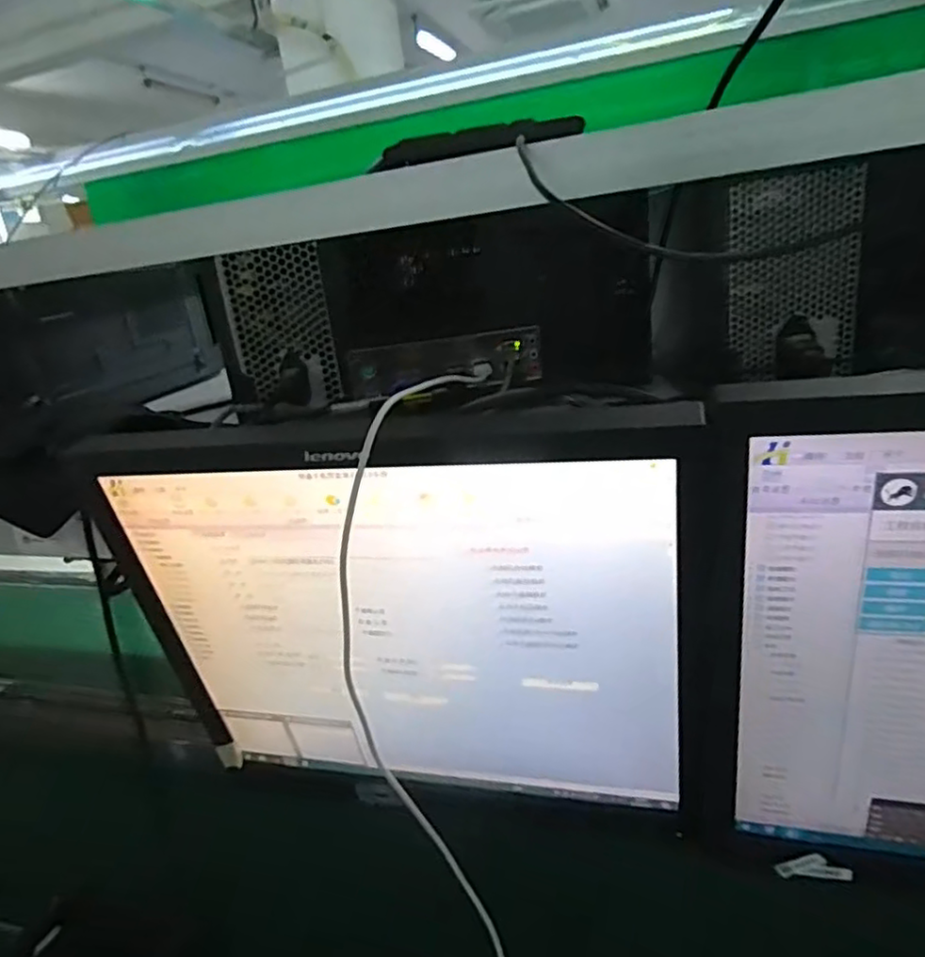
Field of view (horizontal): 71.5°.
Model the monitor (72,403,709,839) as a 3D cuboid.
[{"bbox_3d":[-0.042,0.104,0.402,0.369,0.293,0.067,-1,21,17],"label":"monitor"}]

